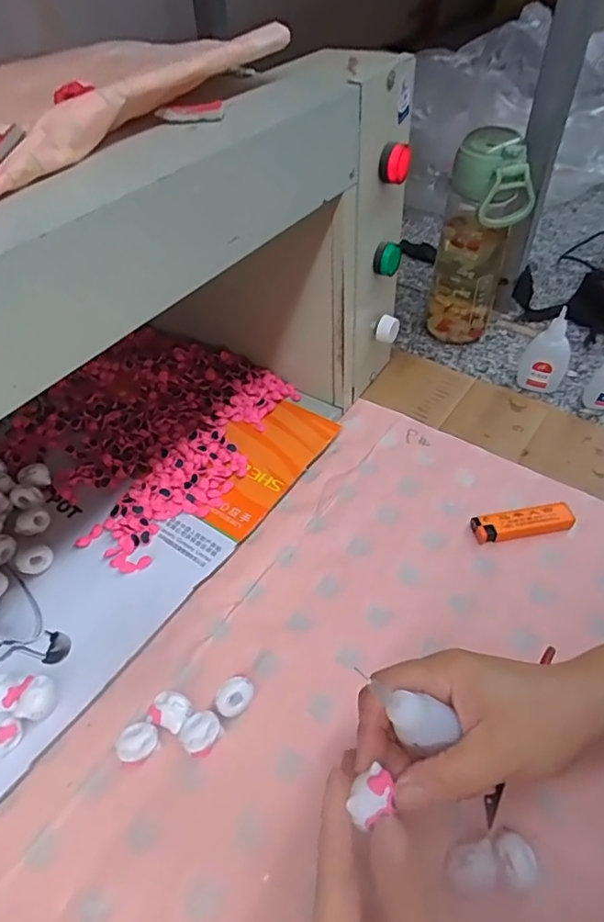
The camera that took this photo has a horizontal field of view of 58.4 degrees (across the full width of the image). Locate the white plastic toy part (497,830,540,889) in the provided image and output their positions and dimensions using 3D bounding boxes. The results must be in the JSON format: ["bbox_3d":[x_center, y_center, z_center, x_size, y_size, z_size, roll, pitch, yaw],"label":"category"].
[{"bbox_3d":[0.113,0.212,0.286,0.021,0.016,0.022,-1,47,1],"label":"white plastic toy part"}]

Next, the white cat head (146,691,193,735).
[{"bbox_3d":[-0.084,0.161,0.346,0.026,0.014,0.020,19,51,18],"label":"white cat head"}]

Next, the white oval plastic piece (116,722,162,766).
[{"bbox_3d":[-0.101,0.174,0.333,0.024,0.016,0.019,-33,55,-25],"label":"white oval plastic piece"}]

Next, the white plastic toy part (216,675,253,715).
[{"bbox_3d":[-0.043,0.156,0.354,0.021,0.019,0.024,34,57,28],"label":"white plastic toy part"}]

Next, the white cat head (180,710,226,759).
[{"bbox_3d":[-0.063,0.169,0.337,0.020,0.018,0.024,27,54,24],"label":"white cat head"}]

